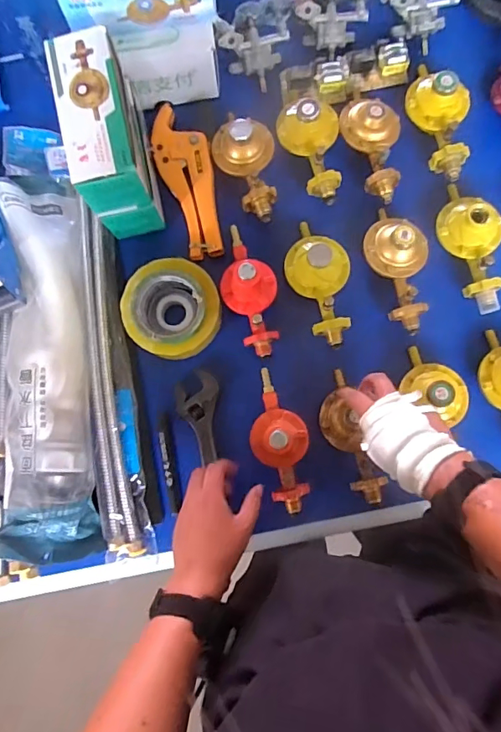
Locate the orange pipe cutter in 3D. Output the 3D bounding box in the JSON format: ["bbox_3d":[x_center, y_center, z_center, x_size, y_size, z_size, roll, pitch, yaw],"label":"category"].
[{"bbox_3d":[-0.086,-0.260,0.663,0.074,0.023,0.232,-15,84,0],"label":"orange pipe cutter"}]

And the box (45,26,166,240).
[{"bbox_3d":[-0.175,-0.280,0.597,0.083,0.130,0.197,-12,84,1],"label":"box"}]

